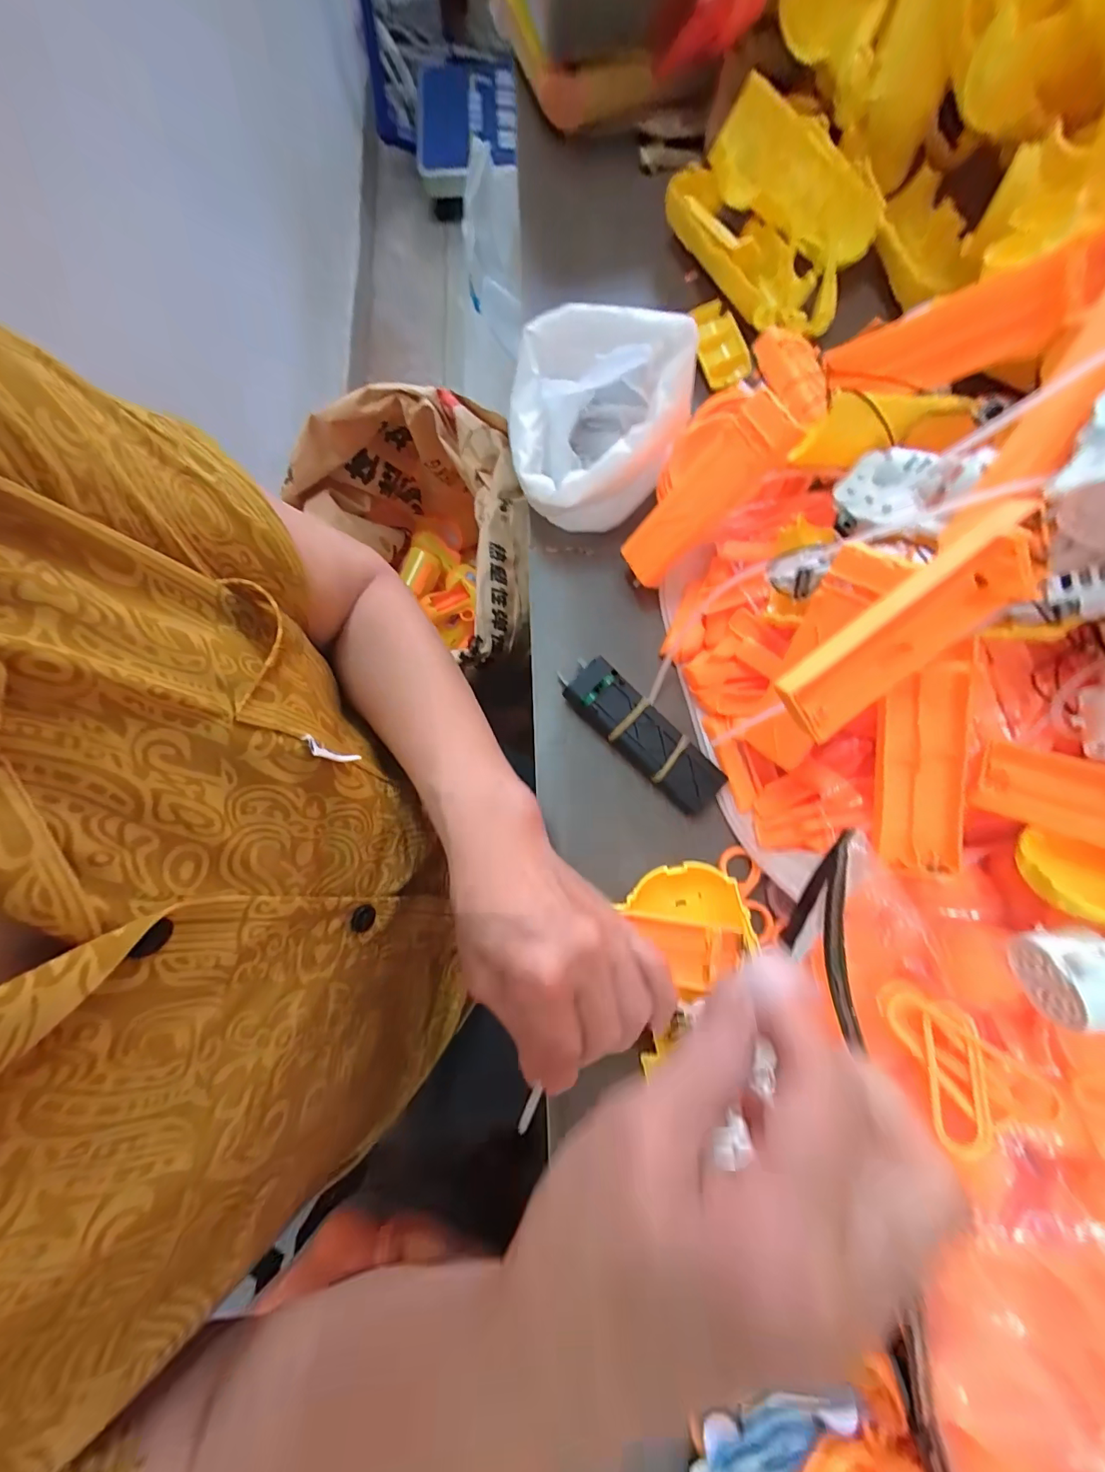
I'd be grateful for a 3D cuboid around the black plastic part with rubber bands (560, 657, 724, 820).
[{"bbox_3d":[0.053,0.000,0.291,0.109,0.024,0.033,43,82,9],"label":"black plastic part with rubber bands"}]

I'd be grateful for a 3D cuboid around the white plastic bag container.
[{"bbox_3d":[0.025,-0.200,0.302,0.105,0.079,0.108,0,78,1],"label":"white plastic bag container"}]

